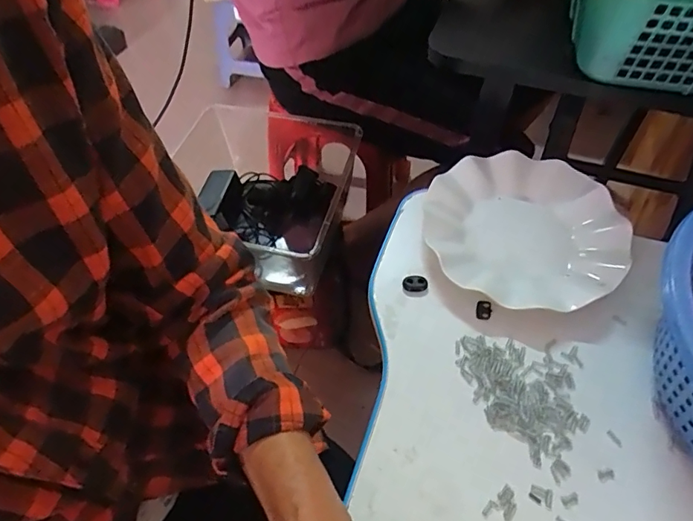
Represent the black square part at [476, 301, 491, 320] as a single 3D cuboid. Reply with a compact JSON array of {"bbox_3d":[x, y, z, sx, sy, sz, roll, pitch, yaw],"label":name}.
[{"bbox_3d":[0.117,0.042,0.407,0.012,0.005,0.015,10,54,7],"label":"black square part"}]

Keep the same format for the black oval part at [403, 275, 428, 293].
[{"bbox_3d":[0.061,0.020,0.421,0.021,0.006,0.014,-1,54,0],"label":"black oval part"}]

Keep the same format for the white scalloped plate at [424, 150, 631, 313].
[{"bbox_3d":[0.162,-0.028,0.441,0.178,0.027,0.169,0,54,0],"label":"white scalloped plate"}]

